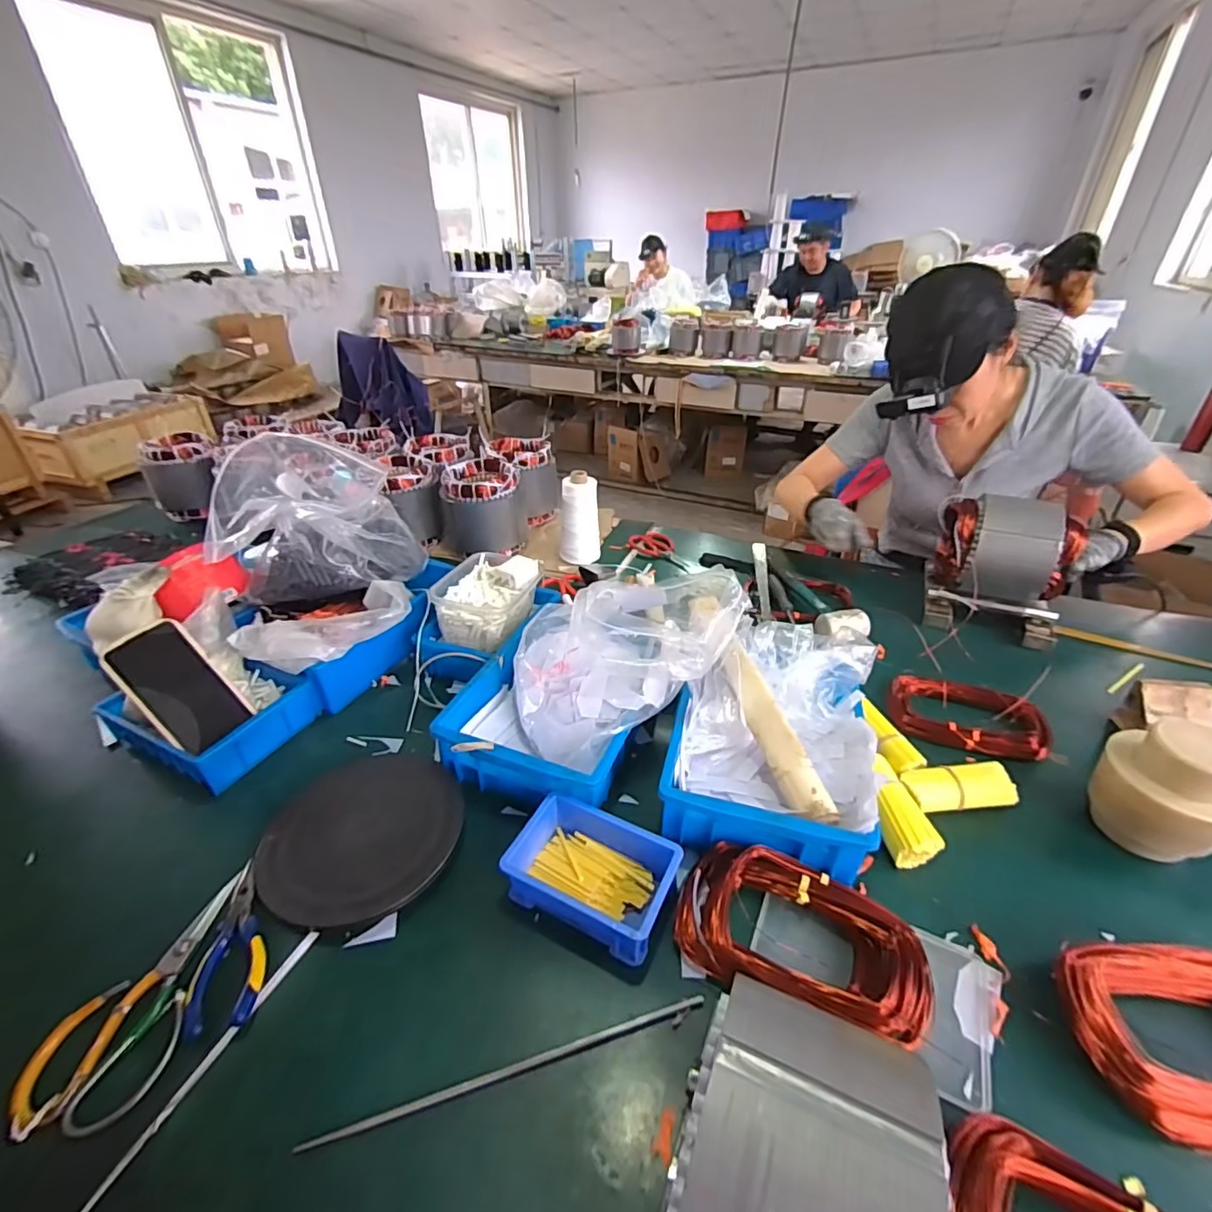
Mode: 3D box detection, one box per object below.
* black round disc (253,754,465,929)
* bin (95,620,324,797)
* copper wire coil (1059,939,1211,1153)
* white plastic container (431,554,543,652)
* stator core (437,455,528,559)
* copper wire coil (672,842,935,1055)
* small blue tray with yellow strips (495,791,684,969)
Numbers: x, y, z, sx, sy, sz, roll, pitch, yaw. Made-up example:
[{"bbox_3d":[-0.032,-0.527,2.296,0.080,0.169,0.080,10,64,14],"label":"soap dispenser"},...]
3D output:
[{"bbox_3d":[-0.249,0.224,0.575,0.188,0.028,0.196,-1,34,0],"label":"black round disc"},{"bbox_3d":[-0.479,0.099,0.670,0.190,0.151,0.152,16,37,24],"label":"bin"},{"bbox_3d":[0.454,0.325,0.424,0.179,0.046,0.123,1,34,3],"label":"copper wire coil"},{"bbox_3d":[-0.170,-0.016,0.827,0.121,0.065,0.175,6,34,11],"label":"white plastic container"},{"bbox_3d":[-0.240,-0.197,1.101,0.151,0.135,0.142,-7,34,-9],"label":"stator core"},{"bbox_3d":[0.166,0.284,0.487,0.205,0.048,0.118,10,35,16],"label":"copper wire coil"},{"bbox_3d":[-0.010,0.250,0.532,0.146,0.057,0.109,16,37,23],"label":"small blue tray with yellow strips"}]

